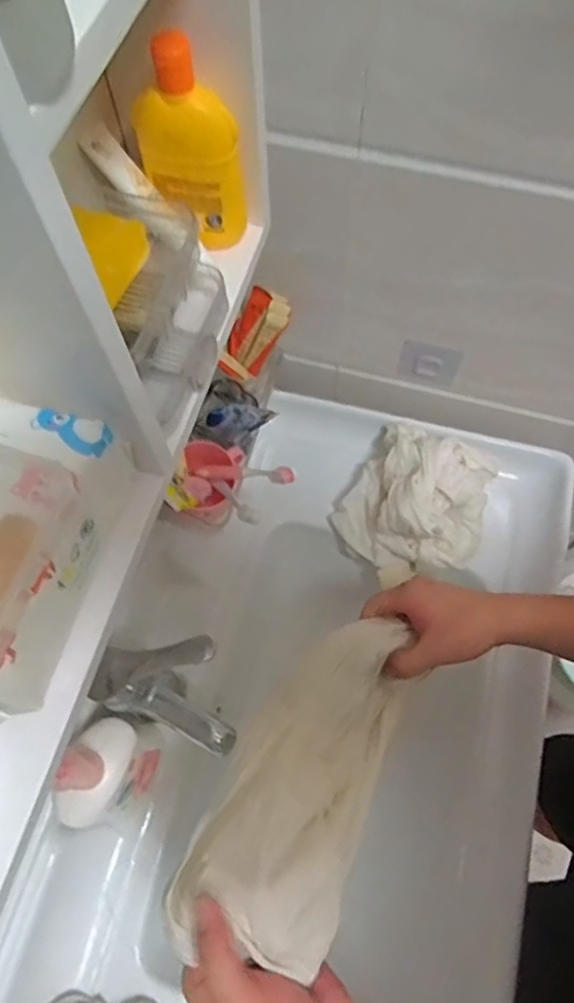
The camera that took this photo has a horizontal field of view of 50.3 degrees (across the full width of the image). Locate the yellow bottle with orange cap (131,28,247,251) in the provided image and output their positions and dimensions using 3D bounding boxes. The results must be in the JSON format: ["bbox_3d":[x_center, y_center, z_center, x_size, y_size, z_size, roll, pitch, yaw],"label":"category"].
[{"bbox_3d":[-0.064,-0.232,0.408,0.064,0.126,0.033,-10,67,-4],"label":"yellow bottle with orange cap"}]

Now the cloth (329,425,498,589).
[{"bbox_3d":[0.158,0.002,0.729,0.164,0.092,0.161,35,71,14],"label":"cloth"}]

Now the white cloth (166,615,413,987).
[{"bbox_3d":[0.023,0.192,0.468,0.101,0.044,0.291,26,37,11],"label":"white cloth"}]

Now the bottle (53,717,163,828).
[{"bbox_3d":[-0.169,0.255,0.575,0.061,0.165,0.098,22,69,9],"label":"bottle"}]

